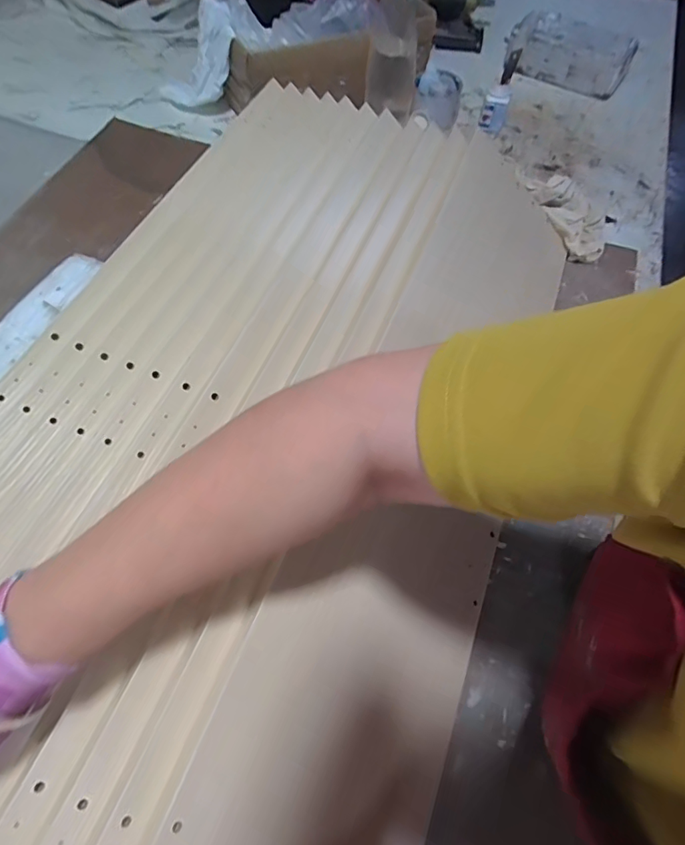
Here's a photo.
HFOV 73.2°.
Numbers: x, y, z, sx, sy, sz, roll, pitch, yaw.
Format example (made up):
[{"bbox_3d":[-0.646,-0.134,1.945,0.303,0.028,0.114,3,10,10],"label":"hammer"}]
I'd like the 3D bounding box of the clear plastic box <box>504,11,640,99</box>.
[{"bbox_3d":[0.389,-0.640,0.791,0.205,0.074,0.086,24,63,9],"label":"clear plastic box"}]

